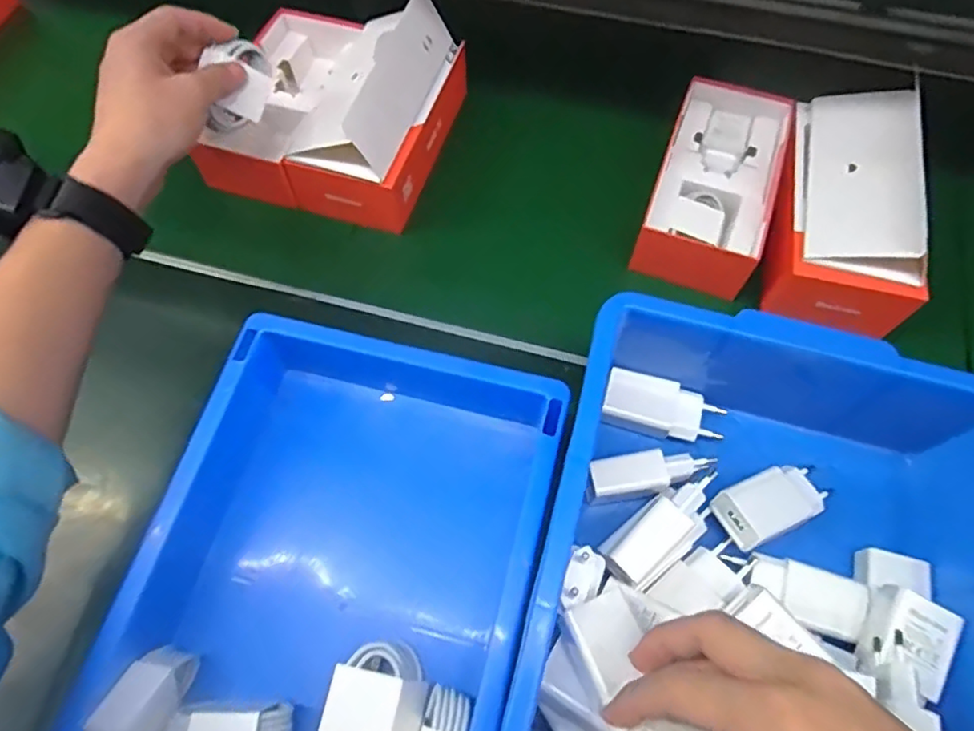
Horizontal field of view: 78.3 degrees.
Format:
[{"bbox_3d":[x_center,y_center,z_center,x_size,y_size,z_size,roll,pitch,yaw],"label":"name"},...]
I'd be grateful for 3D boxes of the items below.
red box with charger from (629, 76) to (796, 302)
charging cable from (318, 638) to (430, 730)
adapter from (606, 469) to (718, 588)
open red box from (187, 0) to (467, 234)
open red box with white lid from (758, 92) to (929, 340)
[{"bbox_3d":[0.190,-0.145,0.494,0.096,0.054,0.216,19,65,9],"label":"red box with charger"},{"bbox_3d":[-0.060,0.185,0.333,0.053,0.024,0.058,6,64,3],"label":"charging cable"},{"bbox_3d":[0.103,0.091,0.345,0.079,0.029,0.025,-40,70,-18],"label":"adapter"},{"bbox_3d":[-0.133,-0.233,0.506,0.187,0.101,0.176,16,65,8],"label":"open red box"},{"bbox_3d":[0.277,-0.125,0.446,0.104,0.073,0.188,18,65,9],"label":"open red box with white lid"}]

